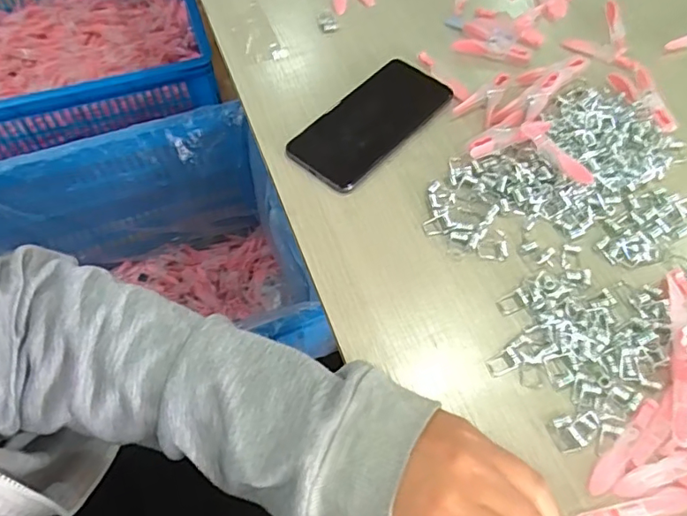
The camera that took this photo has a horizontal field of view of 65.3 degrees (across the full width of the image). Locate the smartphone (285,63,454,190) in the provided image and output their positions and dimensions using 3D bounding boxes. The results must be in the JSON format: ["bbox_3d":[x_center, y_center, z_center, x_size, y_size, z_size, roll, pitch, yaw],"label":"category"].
[{"bbox_3d":[0.028,-0.130,0.503,0.078,0.008,0.168,36,65,19],"label":"smartphone"}]

